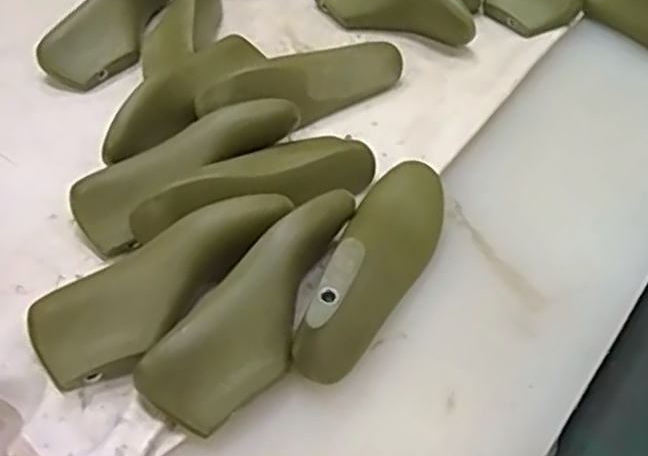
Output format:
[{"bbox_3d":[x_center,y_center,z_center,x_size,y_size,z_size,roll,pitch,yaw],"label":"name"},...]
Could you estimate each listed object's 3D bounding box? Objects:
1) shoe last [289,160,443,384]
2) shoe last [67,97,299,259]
[{"bbox_3d":[0.052,0.019,0.622,0.074,0.091,0.244,15,52,17],"label":"shoe last"},{"bbox_3d":[-0.147,-0.066,0.740,0.250,0.072,0.081,-35,55,-23],"label":"shoe last"}]

